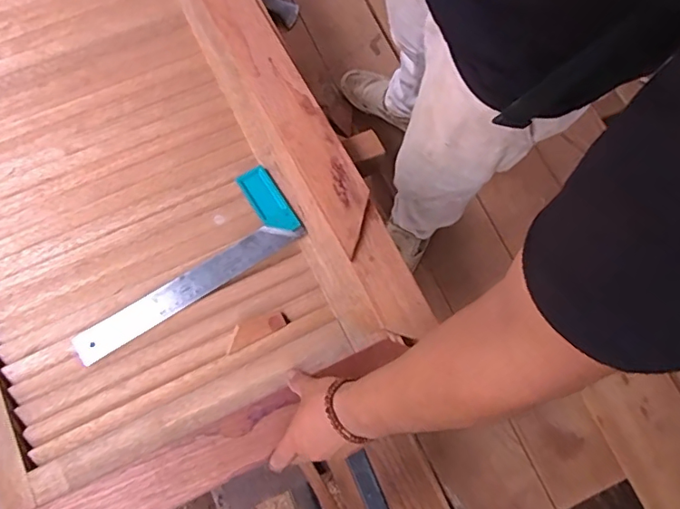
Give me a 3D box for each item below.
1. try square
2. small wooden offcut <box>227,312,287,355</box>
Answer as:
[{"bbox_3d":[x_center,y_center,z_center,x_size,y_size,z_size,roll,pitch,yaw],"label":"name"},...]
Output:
[{"bbox_3d":[-0.197,0.010,0.632,0.308,0.020,0.102,-34,78,-13],"label":"try square"},{"bbox_3d":[-0.106,0.091,0.625,0.076,0.004,0.027,-27,76,-11],"label":"small wooden offcut"}]

